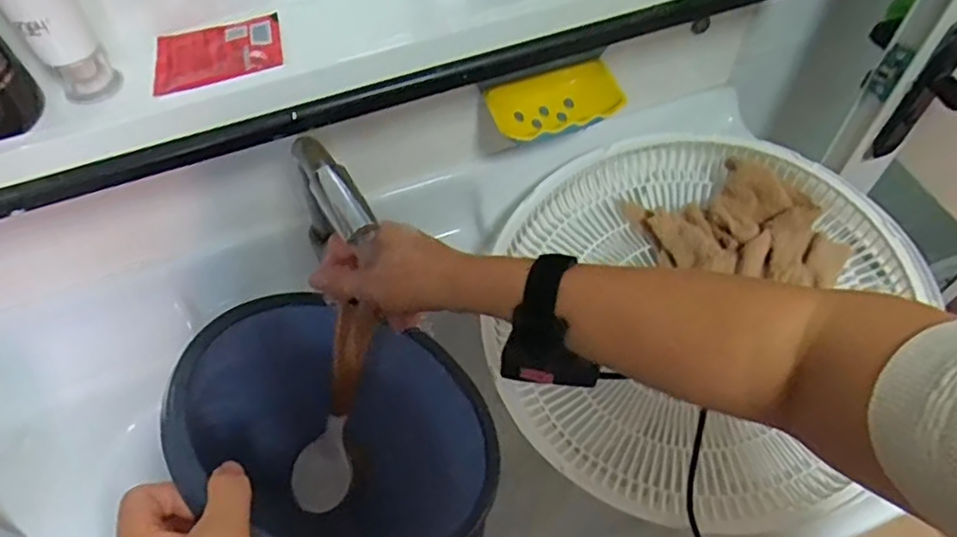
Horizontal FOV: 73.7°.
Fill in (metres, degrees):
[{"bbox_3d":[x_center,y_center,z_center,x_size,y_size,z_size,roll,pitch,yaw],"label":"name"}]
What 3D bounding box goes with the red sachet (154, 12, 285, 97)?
[{"bbox_3d":[-0.180,-0.150,0.442,0.086,0.005,0.059,-16,58,-8],"label":"red sachet"}]

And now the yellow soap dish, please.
[{"bbox_3d":[0.071,-0.151,0.594,0.123,0.037,0.065,-14,58,-7],"label":"yellow soap dish"}]

